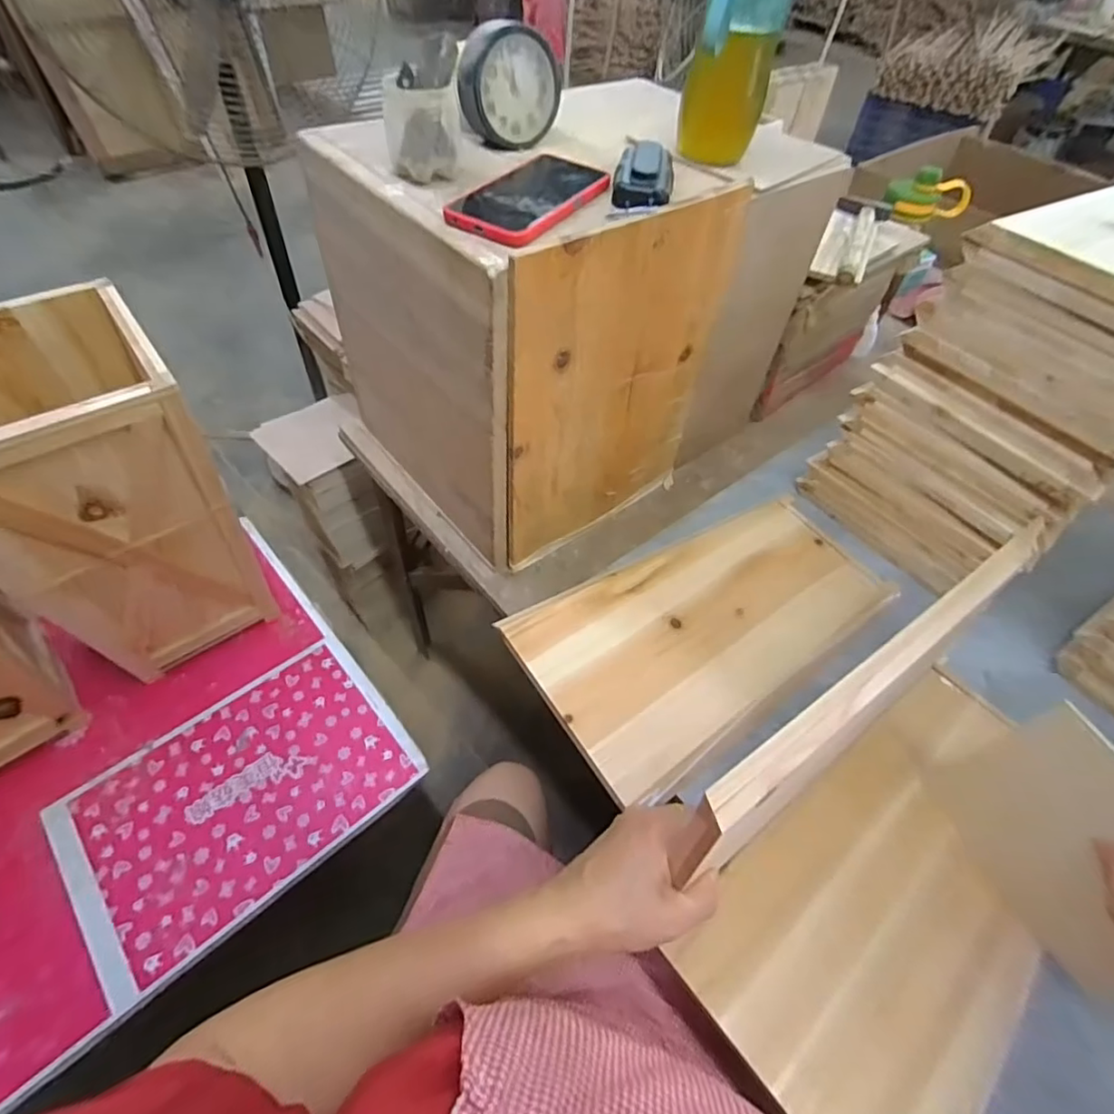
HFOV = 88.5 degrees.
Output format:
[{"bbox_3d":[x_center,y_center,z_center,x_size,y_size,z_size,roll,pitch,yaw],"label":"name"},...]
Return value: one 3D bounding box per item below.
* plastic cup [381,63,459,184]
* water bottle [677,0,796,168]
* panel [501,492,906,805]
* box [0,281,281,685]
[{"bbox_3d":[-0.118,-0.375,0.499,0.060,0.066,0.048,-8,53,-10],"label":"plastic cup"},{"bbox_3d":[0.166,-0.475,0.497,0.079,0.225,0.066,12,53,5],"label":"water bottle"},{"bbox_3d":[0.176,0.069,0.661,0.431,0.019,0.225,-27,59,-22],"label":"panel"},{"bbox_3d":[-0.585,-0.078,0.755,0.253,0.411,0.248,-31,61,-25],"label":"box"}]

